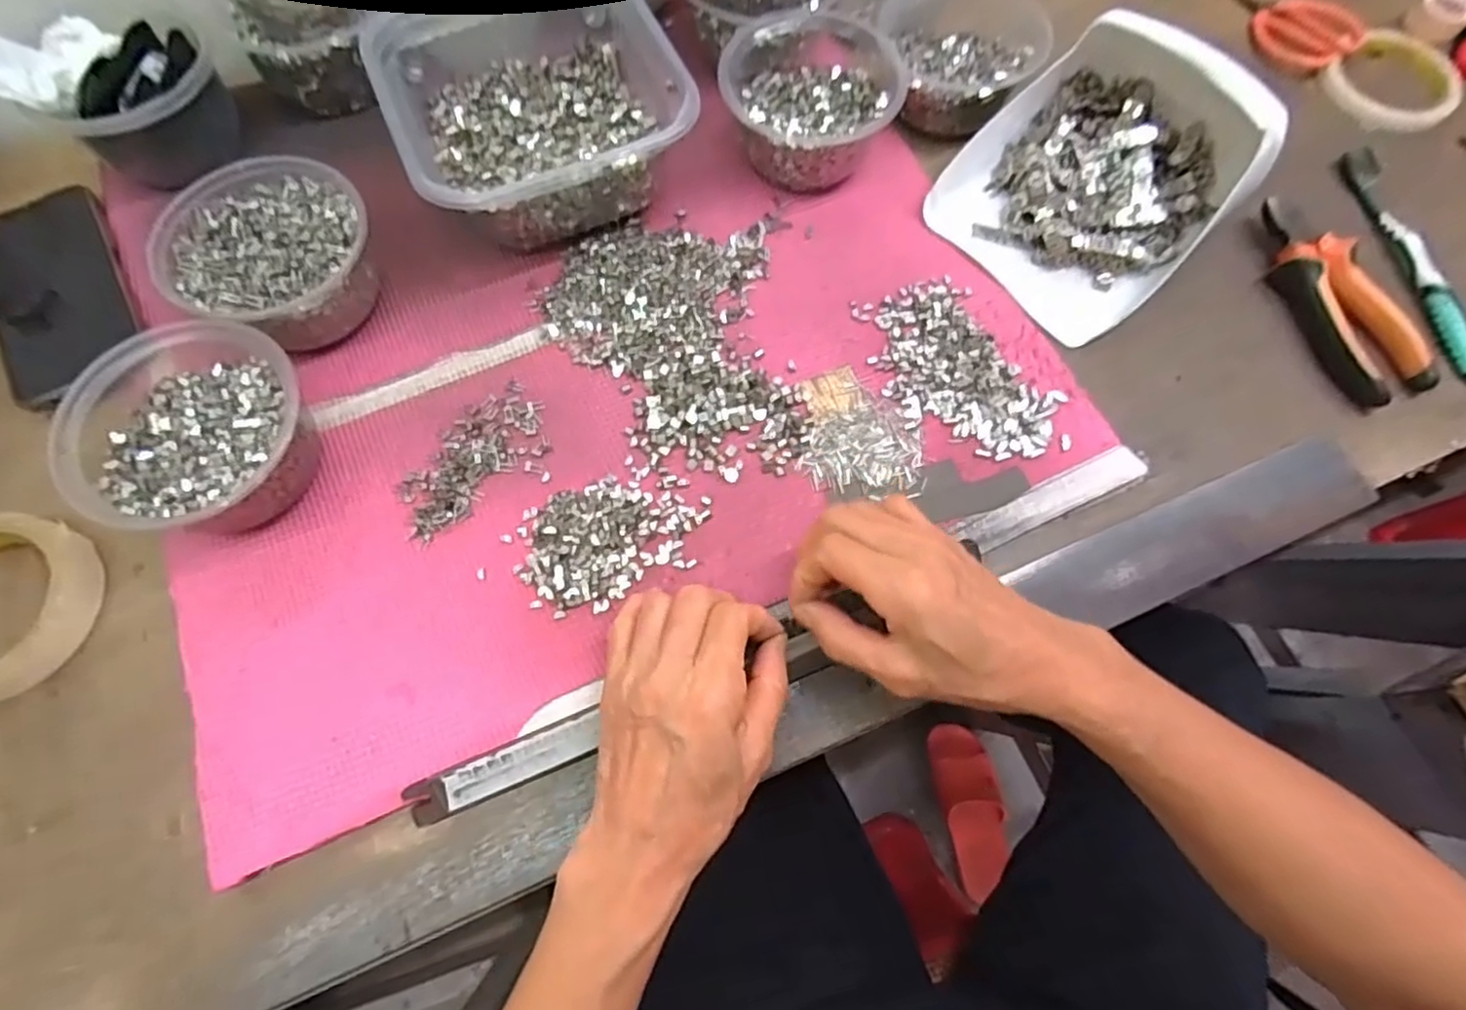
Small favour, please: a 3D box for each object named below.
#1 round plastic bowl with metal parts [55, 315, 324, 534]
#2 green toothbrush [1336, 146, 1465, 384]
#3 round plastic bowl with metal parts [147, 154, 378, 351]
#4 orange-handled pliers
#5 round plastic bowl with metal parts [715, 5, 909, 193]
[{"bbox_3d":[-0.287,-0.041,0.371,0.120,0.054,0.110,0,69,-1],"label":"round plastic bowl with metal parts"},{"bbox_3d":[0.458,-0.166,0.461,0.011,0.019,0.184,-6,69,-3],"label":"green toothbrush"},{"bbox_3d":[-0.273,-0.146,0.416,0.115,0.056,0.113,0,69,0],"label":"round plastic bowl with metal parts"},{"bbox_3d":[0.390,-0.134,0.442,0.054,0.023,0.148,-16,70,-7],"label":"orange-handled pliers"},{"bbox_3d":[0.054,-0.279,0.466,0.115,0.060,0.132,9,69,3],"label":"round plastic bowl with metal parts"}]

